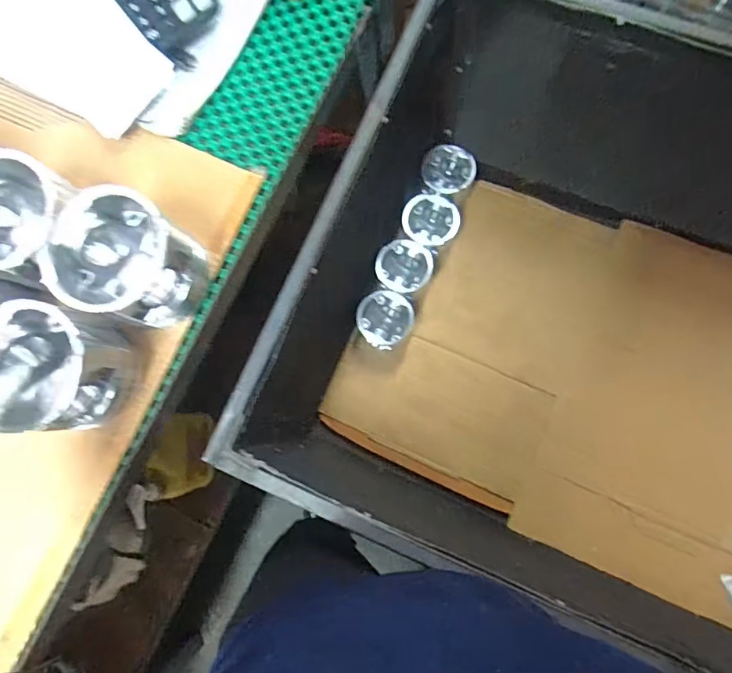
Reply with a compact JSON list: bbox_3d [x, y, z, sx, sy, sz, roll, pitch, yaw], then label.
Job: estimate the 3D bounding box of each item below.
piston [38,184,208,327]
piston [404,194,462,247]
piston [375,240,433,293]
[{"bbox_3d":[-0.226,-0.071,0.458,0.113,0.097,0.106,-1,82,6],"label":"piston"},{"bbox_3d":[0.144,-0.253,1.043,0.118,0.071,0.112,21,85,8],"label":"piston"},{"bbox_3d":[0.085,-0.149,1.046,0.117,0.071,0.114,-3,82,5],"label":"piston"}]

